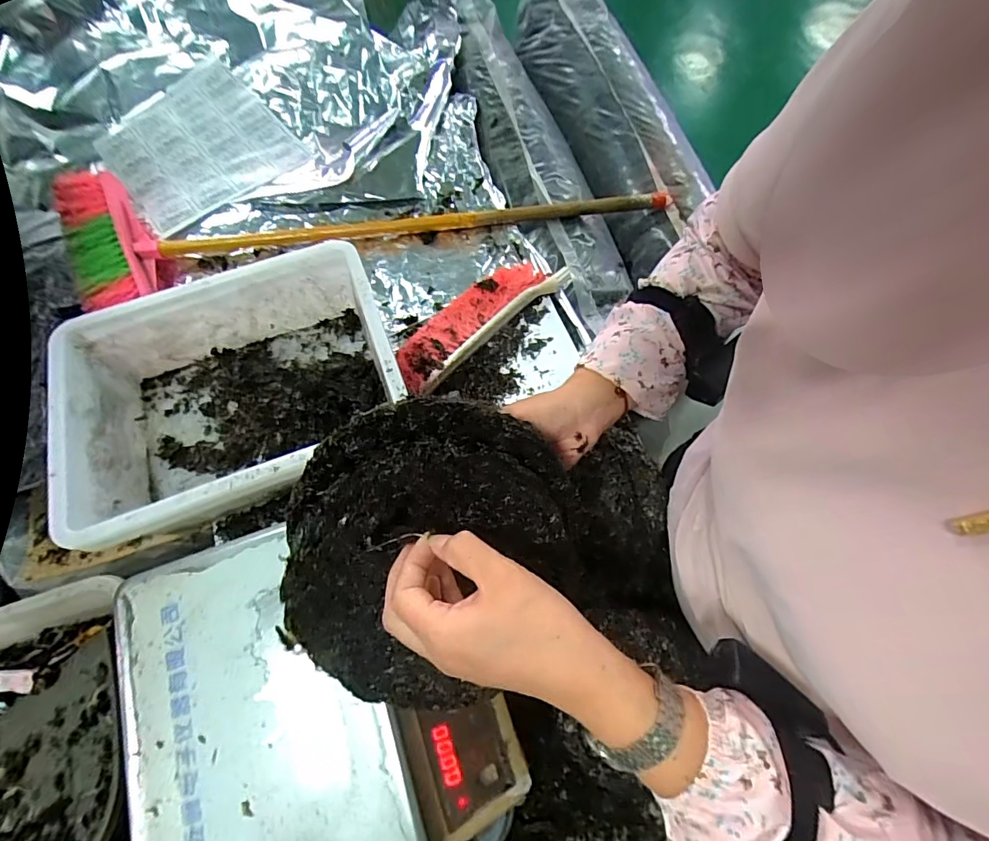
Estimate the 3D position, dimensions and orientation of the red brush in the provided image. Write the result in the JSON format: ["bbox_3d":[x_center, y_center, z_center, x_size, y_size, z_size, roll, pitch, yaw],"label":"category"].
[{"bbox_3d":[-0.025,-0.146,0.669,0.289,0.064,0.089,-42,74,-13],"label":"red brush"}]

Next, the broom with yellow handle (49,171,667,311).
[{"bbox_3d":[-0.196,-0.343,0.731,0.913,0.070,0.226,-11,70,-2],"label":"broom with yellow handle"}]

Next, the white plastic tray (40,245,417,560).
[{"bbox_3d":[-0.299,-0.029,0.582,0.359,0.140,0.276,-20,70,-6],"label":"white plastic tray"}]

